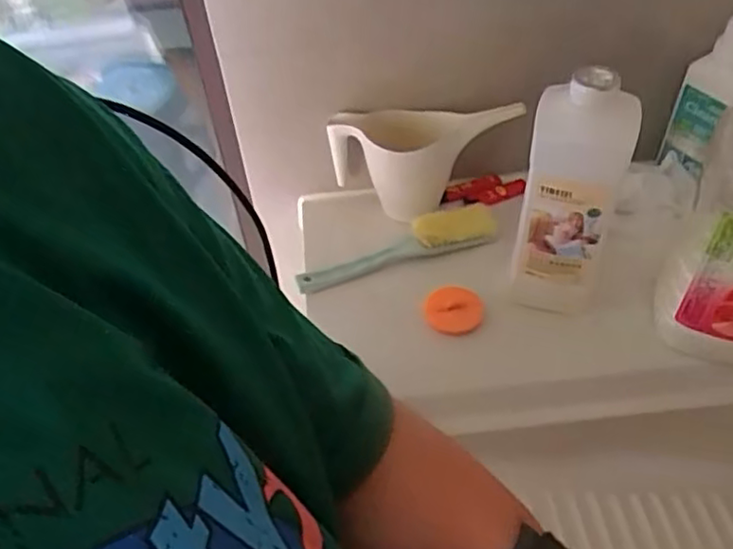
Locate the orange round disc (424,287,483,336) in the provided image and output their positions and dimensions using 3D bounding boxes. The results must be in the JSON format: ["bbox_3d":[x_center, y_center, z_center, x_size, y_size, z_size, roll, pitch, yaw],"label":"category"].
[{"bbox_3d":[0.083,0.033,0.626,0.052,0.011,0.053,-11,47,-5],"label":"orange round disc"}]

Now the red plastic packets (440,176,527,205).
[{"bbox_3d":[0.135,-0.095,0.748,0.096,0.021,0.028,-12,47,-6],"label":"red plastic packets"}]

